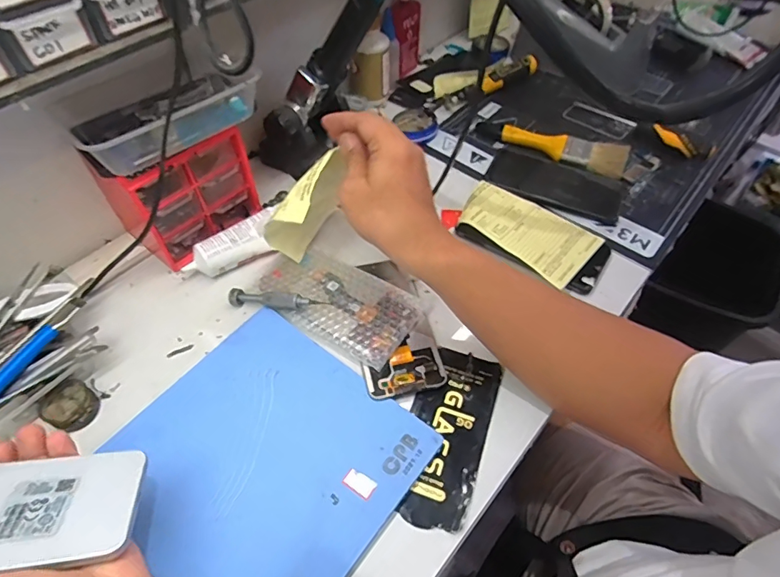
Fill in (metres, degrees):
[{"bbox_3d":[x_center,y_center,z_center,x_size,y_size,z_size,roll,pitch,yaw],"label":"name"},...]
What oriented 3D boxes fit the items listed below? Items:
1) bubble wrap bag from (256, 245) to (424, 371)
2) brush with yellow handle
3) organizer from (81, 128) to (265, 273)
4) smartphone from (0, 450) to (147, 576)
[{"bbox_3d":[-0.055,0.007,0.483,0.170,0.013,0.092,29,58,19],"label":"bubble wrap bag"},{"bbox_3d":[0.213,-0.194,0.636,0.200,0.015,0.052,20,56,13],"label":"brush with yellow handle"},{"bbox_3d":[-0.223,-0.114,0.510,0.132,0.116,0.094,-38,62,-25],"label":"organizer"},{"bbox_3d":[-0.236,0.132,0.277,0.159,0.006,0.075,-1,29,-14],"label":"smartphone"}]

